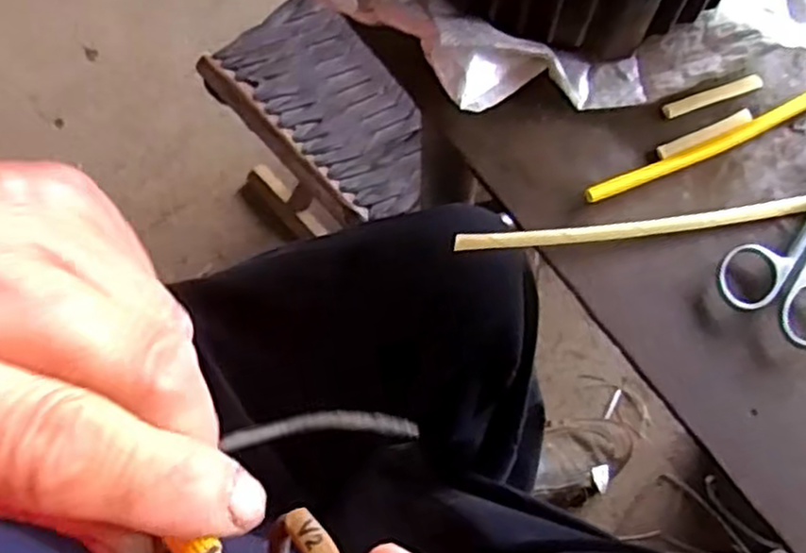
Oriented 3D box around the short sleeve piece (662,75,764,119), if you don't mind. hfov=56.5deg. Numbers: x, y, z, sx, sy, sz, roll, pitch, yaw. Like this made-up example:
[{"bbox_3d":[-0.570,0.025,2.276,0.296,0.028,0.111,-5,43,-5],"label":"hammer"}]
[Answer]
[{"bbox_3d":[0.145,-0.085,0.350,0.052,0.004,0.007,-19,73,-6],"label":"short sleeve piece"}]

